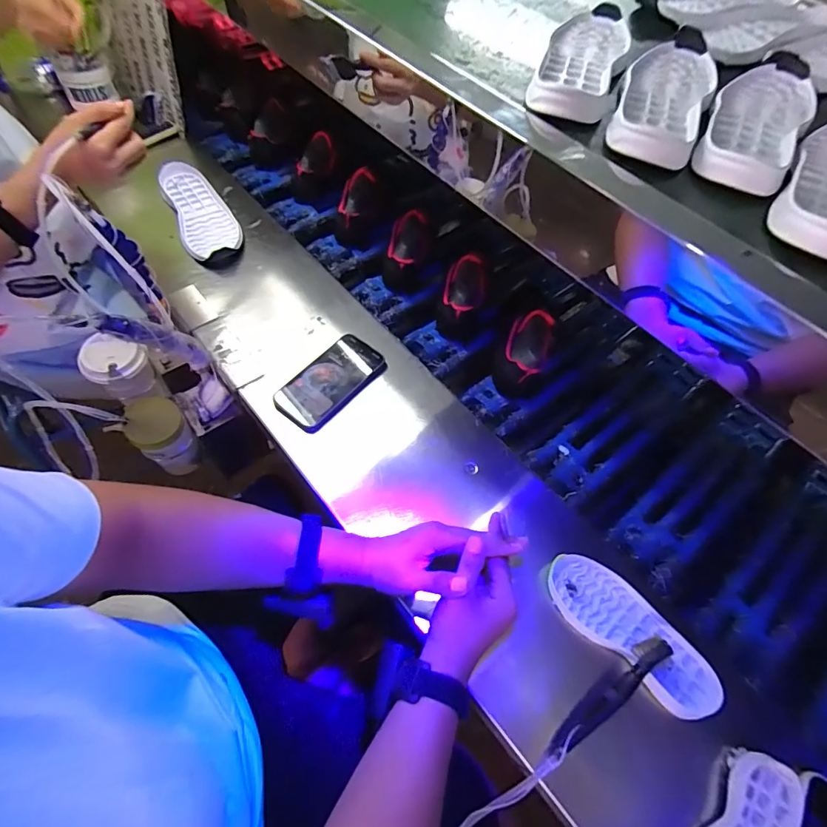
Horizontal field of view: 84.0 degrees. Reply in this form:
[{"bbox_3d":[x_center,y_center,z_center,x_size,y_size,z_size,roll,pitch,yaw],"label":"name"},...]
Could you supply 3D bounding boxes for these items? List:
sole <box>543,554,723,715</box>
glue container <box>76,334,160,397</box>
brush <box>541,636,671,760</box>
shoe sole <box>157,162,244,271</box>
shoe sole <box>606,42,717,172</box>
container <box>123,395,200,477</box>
[{"bbox_3d":[0.241,0.238,0.510,0.082,0.020,0.197,-38,70,-22],"label":"sole"},{"bbox_3d":[-0.454,-0.062,0.711,0.087,0.091,0.069,13,61,3],"label":"glue container"},{"bbox_3d":[0.197,0.285,0.465,0.164,0.030,0.022,-31,67,-19],"label":"brush"},{"bbox_3d":[-0.381,-0.361,0.823,0.096,0.027,0.273,-23,65,-16],"label":"shoe sole"},{"bbox_3d":[0.254,-0.323,0.462,0.084,0.022,0.239,27,62,10],"label":"shoe sole"},{"bbox_3d":[-0.368,0.035,0.687,0.076,0.132,0.067,-34,68,-21],"label":"container"}]

